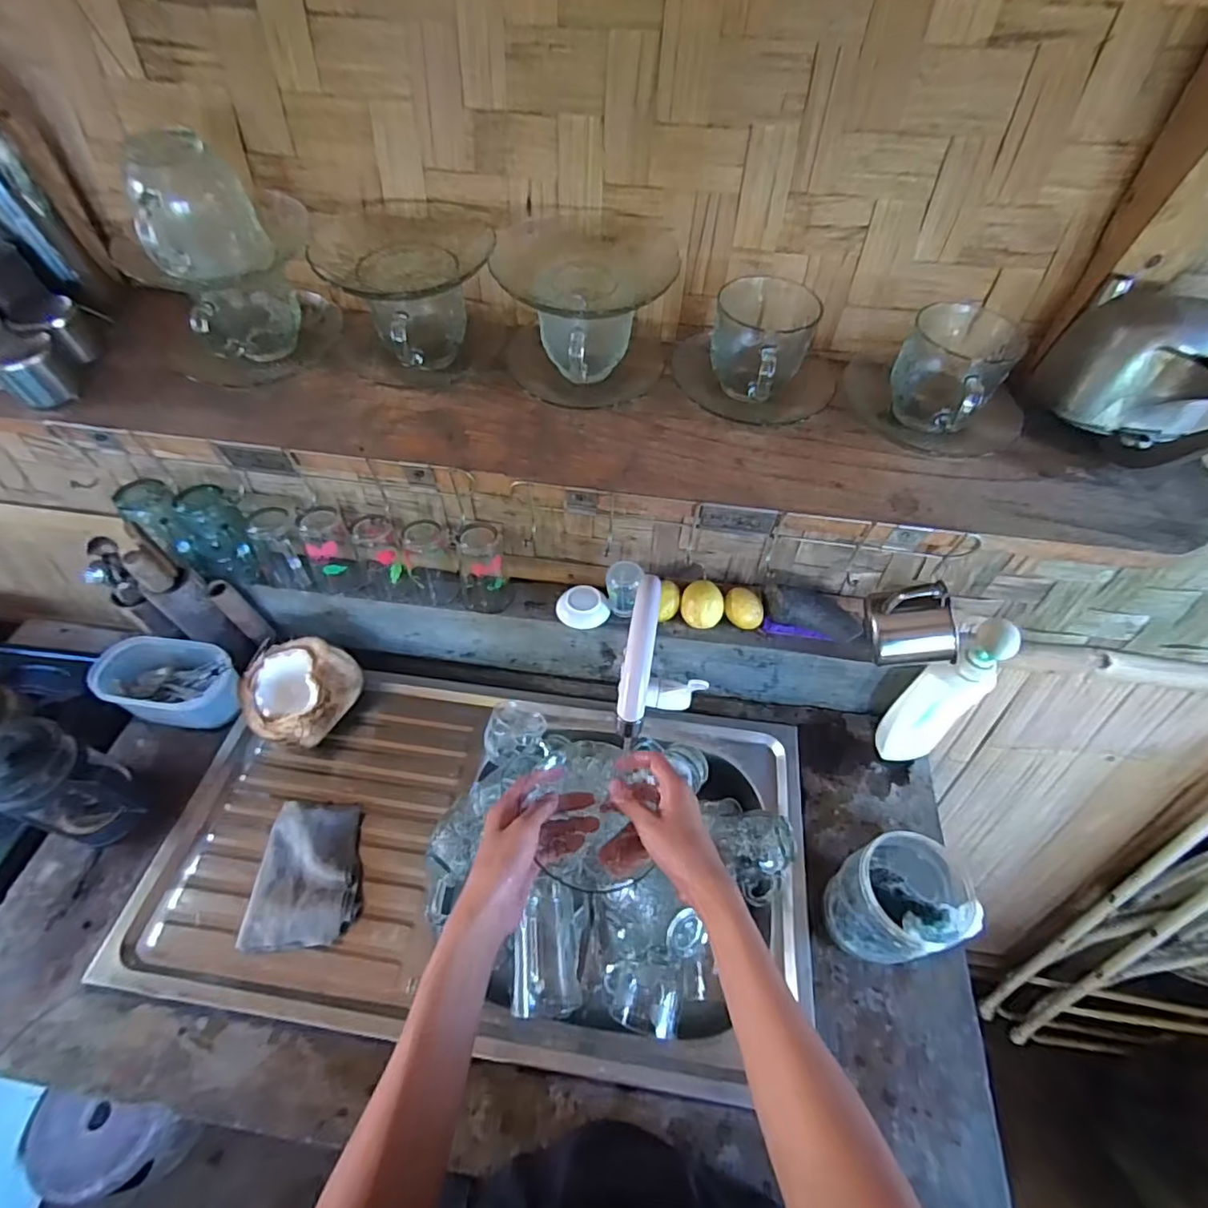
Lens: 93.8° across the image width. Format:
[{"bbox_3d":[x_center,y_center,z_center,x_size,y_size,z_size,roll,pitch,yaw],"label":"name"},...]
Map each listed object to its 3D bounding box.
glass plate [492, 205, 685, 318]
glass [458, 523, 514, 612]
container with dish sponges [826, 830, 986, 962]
[{"bbox_3d":[-0.015,-0.274,0.454,0.143,0.028,0.120,8,55,5],"label":"glass plate"},{"bbox_3d":[-0.153,-0.048,0.726,0.061,0.100,0.069,5,55,3],"label":"glass"},{"bbox_3d":[0.292,0.300,0.580,0.103,0.152,0.094,-23,58,-16],"label":"container with dish sponges"}]

